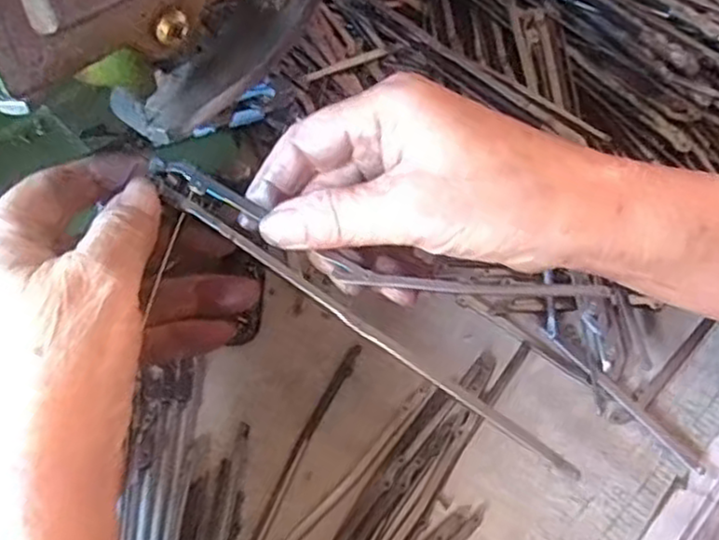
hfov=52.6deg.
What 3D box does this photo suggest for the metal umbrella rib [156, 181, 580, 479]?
[{"bbox_3d":[0.002,0.021,0.257,0.173,0.004,0.005,35,64,3],"label":"metal umbrella rib"}]

